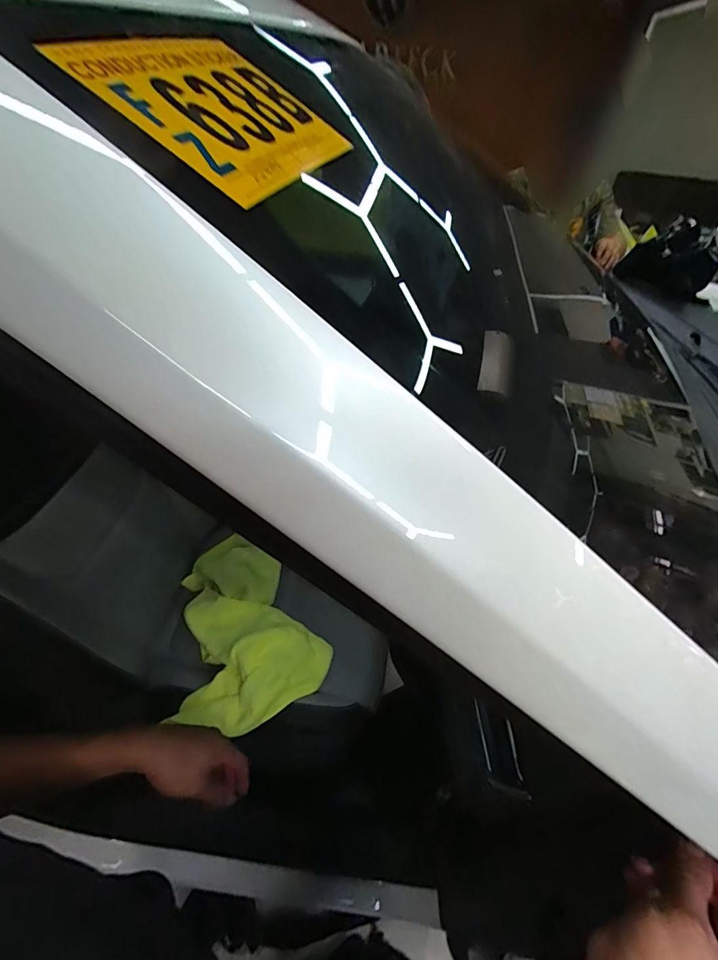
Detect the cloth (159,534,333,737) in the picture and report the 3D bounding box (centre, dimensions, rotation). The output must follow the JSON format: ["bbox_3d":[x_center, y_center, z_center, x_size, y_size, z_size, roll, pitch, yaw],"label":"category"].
[{"bbox_3d":[-0.244,0.278,0.845,0.268,0.089,0.452,-16,37,-21],"label":"cloth"}]

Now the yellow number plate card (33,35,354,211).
[{"bbox_3d":[-0.065,-0.187,0.202,0.094,0.010,0.120,35,51,-8],"label":"yellow number plate card"}]

